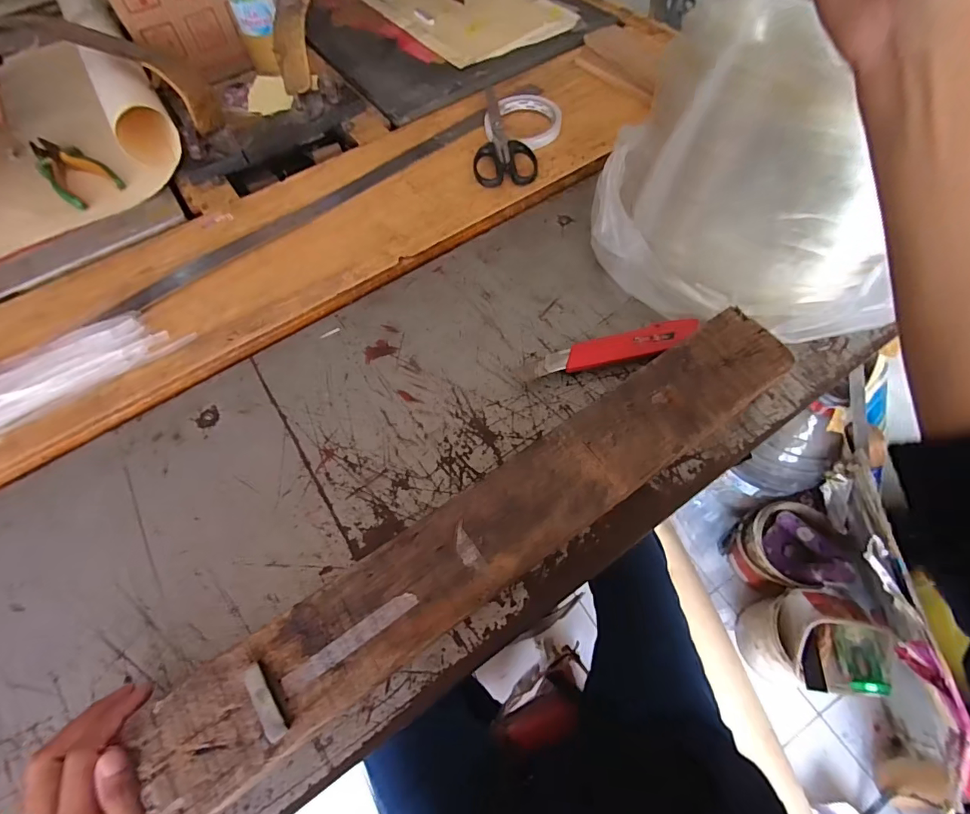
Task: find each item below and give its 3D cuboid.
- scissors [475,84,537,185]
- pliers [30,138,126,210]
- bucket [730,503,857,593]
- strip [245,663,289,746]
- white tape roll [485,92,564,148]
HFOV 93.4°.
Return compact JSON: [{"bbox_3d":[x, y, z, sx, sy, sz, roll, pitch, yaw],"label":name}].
[{"bbox_3d":[0.027,-0.338,0.570,0.073,0.018,0.174,0,63,3],"label":"scissors"},{"bbox_3d":[-0.537,-0.312,0.592,0.169,0.023,0.064,39,71,20],"label":"pliers"},{"bbox_3d":[0.669,0.317,1.033,0.157,0.183,0.188,-9,61,-1],"label":"bucket"},{"bbox_3d":[-0.128,0.172,0.266,0.011,0.008,0.042,-30,63,-12],"label":"strip"},{"bbox_3d":[0.048,-0.365,0.586,0.094,0.017,0.100,-1,63,2],"label":"white tape roll"}]

